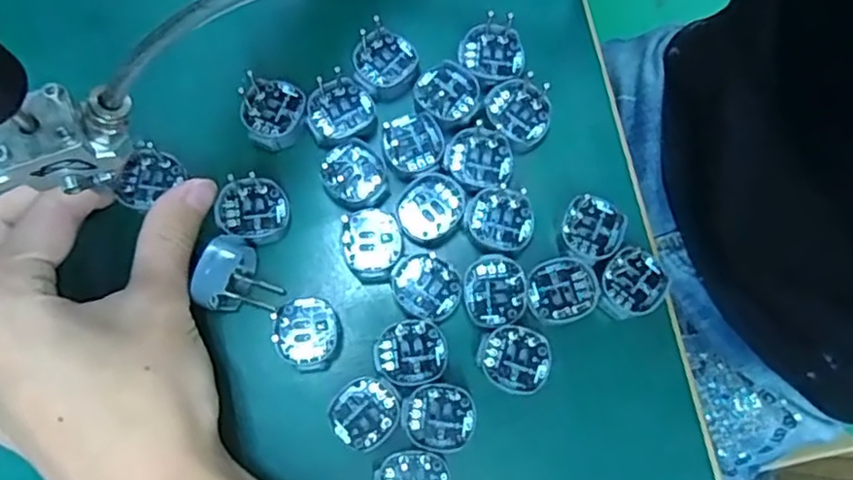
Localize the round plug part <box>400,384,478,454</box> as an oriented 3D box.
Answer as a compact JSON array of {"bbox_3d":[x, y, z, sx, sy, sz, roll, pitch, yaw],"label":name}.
[{"bbox_3d":[0.005,0.068,0.255,0.028,0.006,0.024,11,79,2],"label":"round plug part"}]

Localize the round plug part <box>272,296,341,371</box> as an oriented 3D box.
[{"bbox_3d":[-0.046,0.037,0.265,0.025,0.009,0.029,-22,79,-5],"label":"round plug part"}]

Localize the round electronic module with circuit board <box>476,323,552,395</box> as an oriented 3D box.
[{"bbox_3d":[0.035,0.046,0.260,0.027,0.004,0.027,0,78,-1],"label":"round electronic module with circuit board"}]

